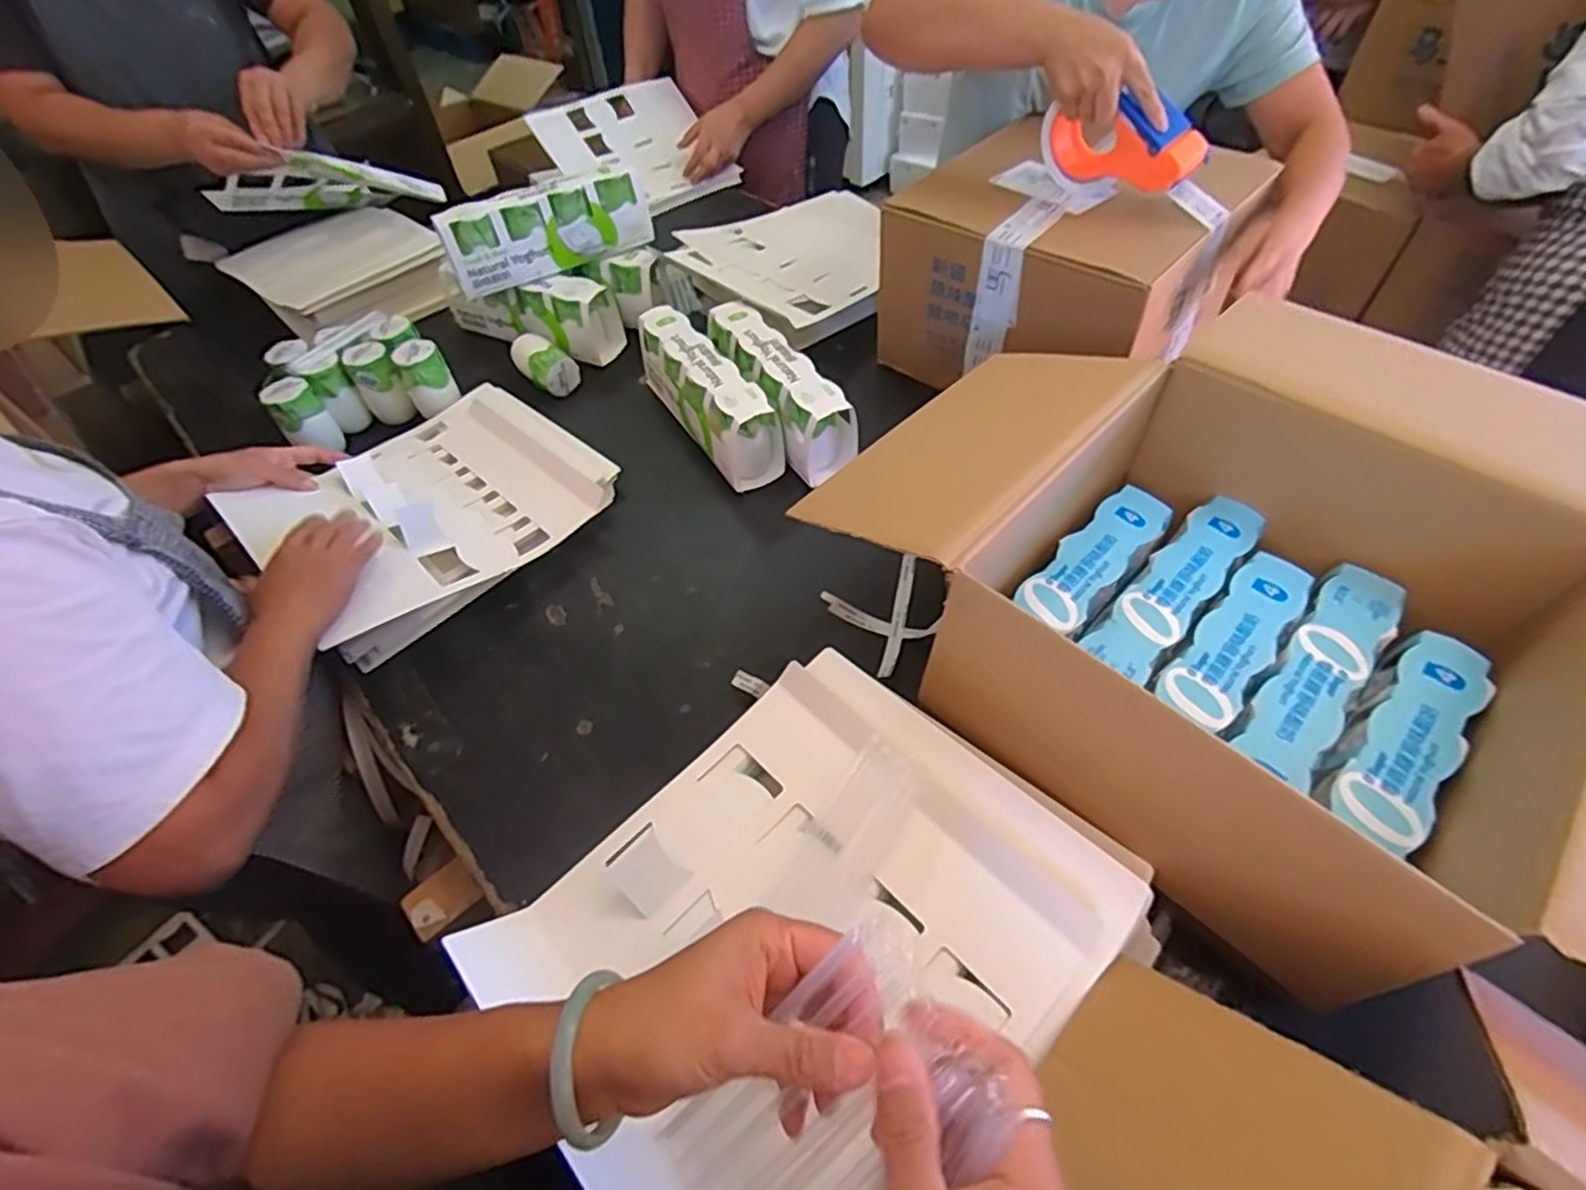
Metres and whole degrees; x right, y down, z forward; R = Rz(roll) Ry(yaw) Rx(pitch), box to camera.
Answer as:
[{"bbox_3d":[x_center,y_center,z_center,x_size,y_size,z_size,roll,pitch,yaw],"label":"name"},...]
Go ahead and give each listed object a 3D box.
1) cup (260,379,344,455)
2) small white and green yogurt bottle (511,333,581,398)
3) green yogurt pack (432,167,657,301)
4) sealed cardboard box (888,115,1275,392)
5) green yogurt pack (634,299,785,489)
[{"bbox_3d":[-0.605,-0.215,0.884,0.055,0.096,0.053,-34,58,-21],"label":"cup"},{"bbox_3d":[-0.346,-0.317,0.980,0.098,0.059,0.066,34,61,26],"label":"small white and green yogurt bottle"},{"bbox_3d":[-0.330,-0.497,0.958,0.275,0.091,0.062,-24,54,-14],"label":"green yogurt pack"},{"bbox_3d":[0.301,-0.380,0.850,0.325,0.194,0.244,35,62,27],"label":"sealed cardboard box"},{"bbox_3d":[-0.110,-0.248,0.873,0.076,0.096,0.265,-28,56,-17],"label":"green yogurt pack"}]

